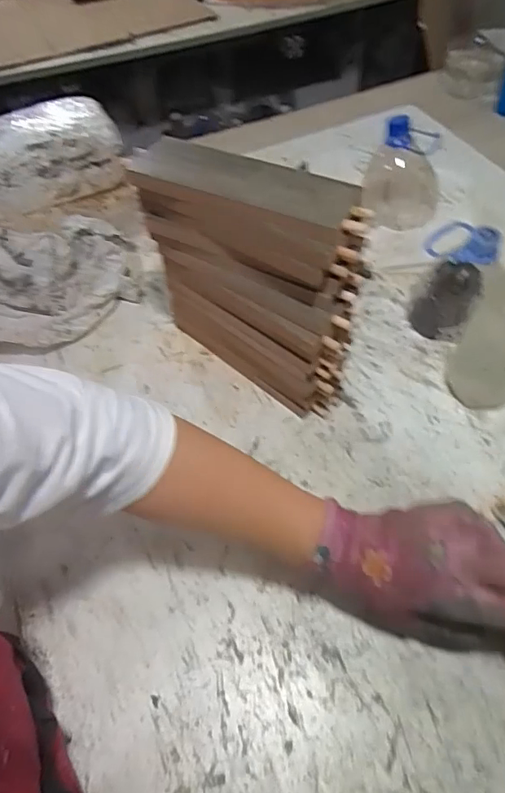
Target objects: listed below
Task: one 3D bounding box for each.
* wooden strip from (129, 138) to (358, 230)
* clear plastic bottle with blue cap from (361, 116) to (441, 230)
[{"bbox_3d":[-0.011,-0.193,0.445,0.211,0.007,0.067,22,58,19],"label":"wooden strip"},{"bbox_3d":[0.203,-0.294,0.682,0.099,0.144,0.095,18,58,15],"label":"clear plastic bottle with blue cap"}]

